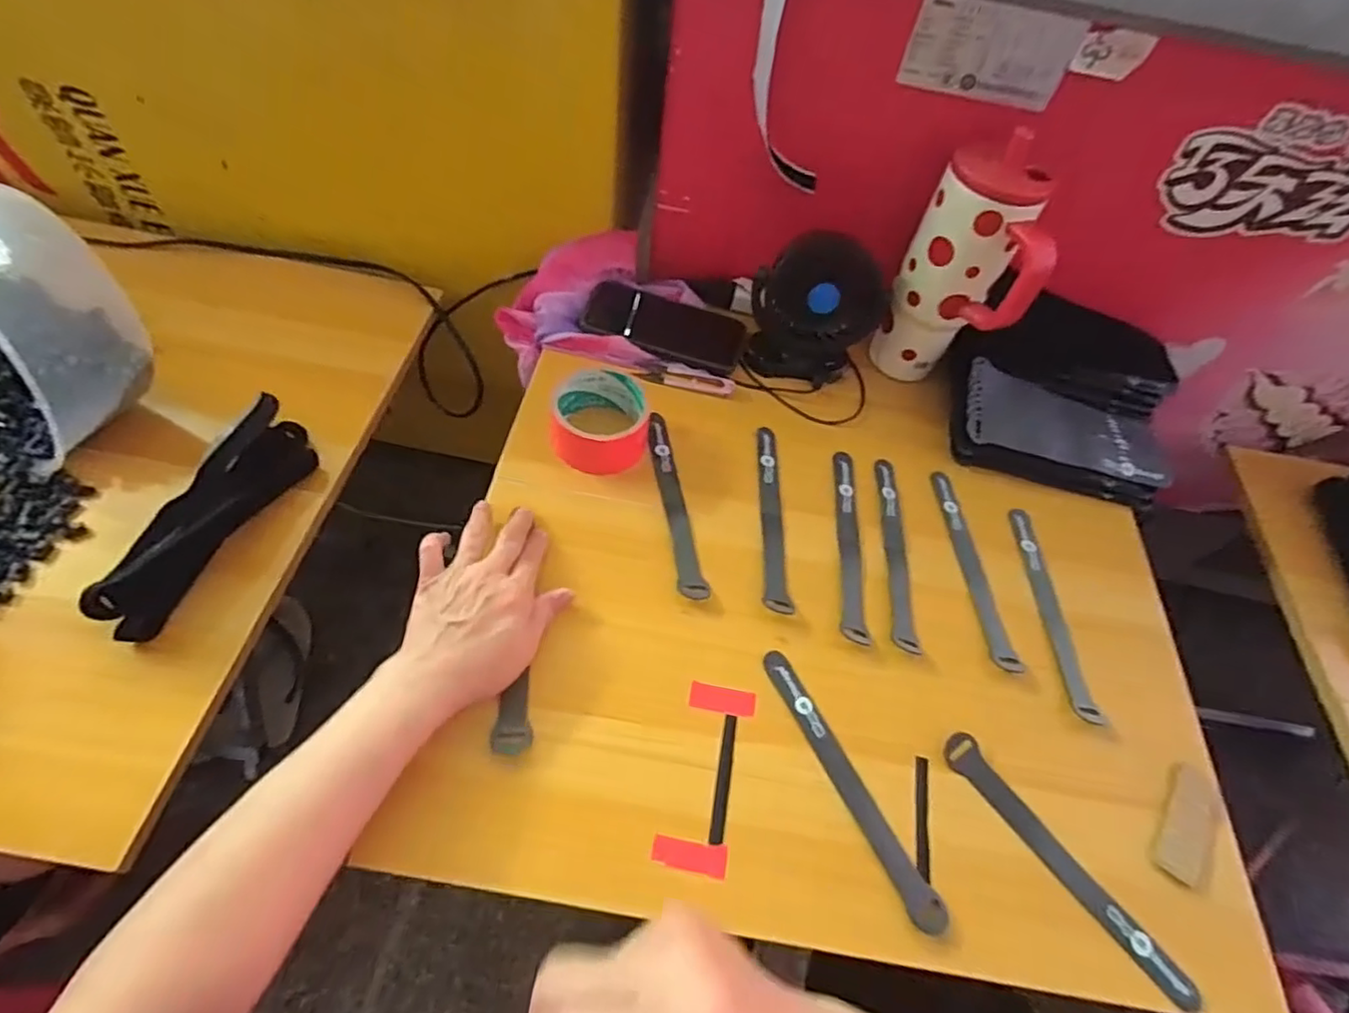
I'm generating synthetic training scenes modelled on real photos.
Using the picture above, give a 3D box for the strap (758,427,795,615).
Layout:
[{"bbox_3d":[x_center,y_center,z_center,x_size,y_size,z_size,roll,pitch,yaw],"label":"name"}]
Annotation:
[{"bbox_3d":[0.084,0.006,0.561,0.022,0.004,0.189,2,56,-4],"label":"strap"}]

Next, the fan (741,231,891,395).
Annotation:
[{"bbox_3d":[0.141,-0.187,0.616,0.126,0.137,0.070,-4,58,-10],"label":"fan"}]

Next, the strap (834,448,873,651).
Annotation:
[{"bbox_3d":[0.151,0.028,0.556,0.021,0.004,0.190,6,55,-2],"label":"strap"}]

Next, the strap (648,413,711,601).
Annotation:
[{"bbox_3d":[-0.001,-0.005,0.554,0.023,0.006,0.188,-5,57,-15],"label":"strap"}]

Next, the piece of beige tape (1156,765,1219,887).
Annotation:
[{"bbox_3d":[0.362,0.222,0.451,0.030,0.008,0.081,34,59,14],"label":"piece of beige tape"}]

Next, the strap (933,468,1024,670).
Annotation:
[{"bbox_3d":[0.259,0.049,0.557,0.020,0.006,0.193,-3,57,-3],"label":"strap"}]

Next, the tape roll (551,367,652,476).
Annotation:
[{"bbox_3d":[-0.065,-0.079,0.568,0.084,0.043,0.095,7,57,-3],"label":"tape roll"}]

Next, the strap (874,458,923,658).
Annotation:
[{"bbox_3d":[0.191,0.036,0.557,0.021,0.006,0.188,4,57,1],"label":"strap"}]

